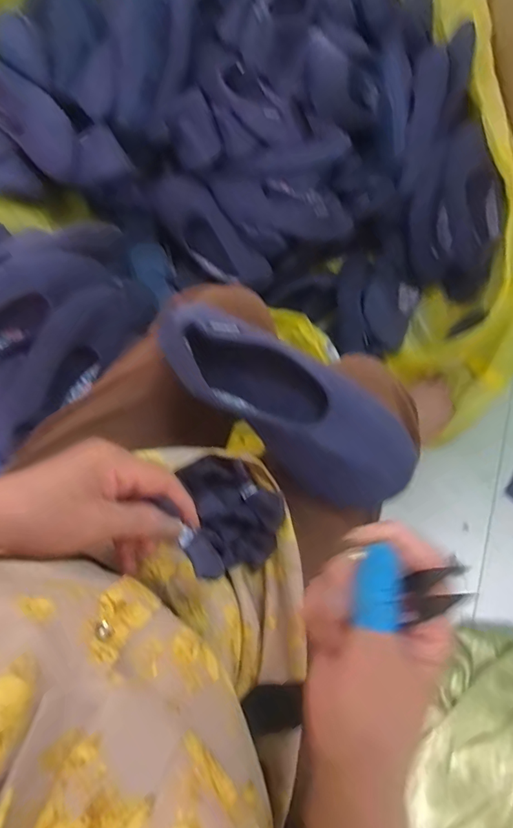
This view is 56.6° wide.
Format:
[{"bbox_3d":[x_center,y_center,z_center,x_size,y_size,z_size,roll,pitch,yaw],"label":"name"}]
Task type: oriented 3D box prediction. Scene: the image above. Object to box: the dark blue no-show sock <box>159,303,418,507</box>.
[{"bbox_3d":[0.026,-0.011,0.418,0.249,0.061,0.092,36,79,9],"label":"dark blue no-show sock"}]

